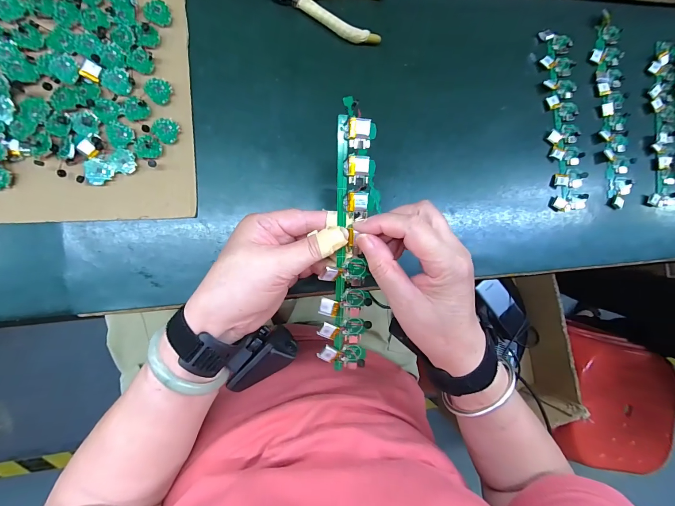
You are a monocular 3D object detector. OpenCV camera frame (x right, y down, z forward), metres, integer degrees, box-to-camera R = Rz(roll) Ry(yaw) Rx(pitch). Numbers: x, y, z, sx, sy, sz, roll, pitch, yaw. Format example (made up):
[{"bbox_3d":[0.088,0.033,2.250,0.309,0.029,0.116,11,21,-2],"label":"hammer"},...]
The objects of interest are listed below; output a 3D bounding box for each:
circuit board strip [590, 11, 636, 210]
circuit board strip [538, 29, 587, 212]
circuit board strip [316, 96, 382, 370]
[{"bbox_3d":[0.360,-0.184,0.398,0.046,0.008,0.242,-8,90,-9],"label":"circuit board strip"},{"bbox_3d":[0.286,-0.166,0.388,0.045,0.007,0.221,-5,90,-9],"label":"circuit board strip"},{"bbox_3d":[0.010,-0.004,0.259,0.042,0.015,0.227,1,103,-9],"label":"circuit board strip"}]

